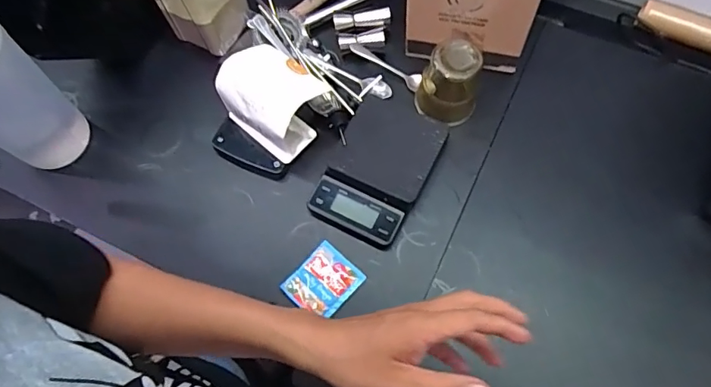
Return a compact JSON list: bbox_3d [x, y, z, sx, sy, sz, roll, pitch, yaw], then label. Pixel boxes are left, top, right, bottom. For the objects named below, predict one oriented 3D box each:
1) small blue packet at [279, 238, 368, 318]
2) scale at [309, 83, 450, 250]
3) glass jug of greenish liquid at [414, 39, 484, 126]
[{"bbox_3d":[-0.043,0.119,0.668,0.078,0.008,0.088,41,76,16],"label":"small blue packet"},{"bbox_3d":[0.039,-0.051,0.715,0.133,0.028,0.236,25,72,12],"label":"scale"},{"bbox_3d":[0.131,-0.152,0.710,0.085,0.108,0.087,-1,69,2],"label":"glass jug of greenish liquid"}]

